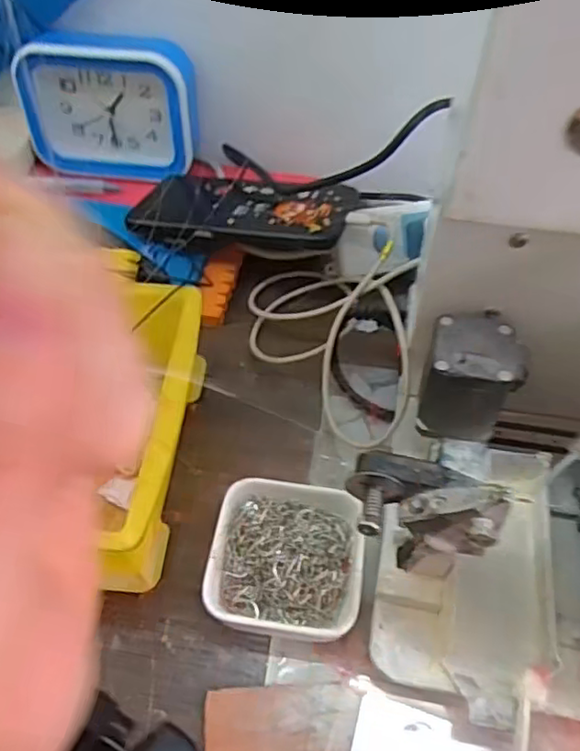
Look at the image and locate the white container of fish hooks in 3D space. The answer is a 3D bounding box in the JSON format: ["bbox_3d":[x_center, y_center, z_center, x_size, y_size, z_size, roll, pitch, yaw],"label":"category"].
[{"bbox_3d":[0.000,0.101,0.356,0.081,0.032,0.084,7,53,6],"label":"white container of fish hooks"}]

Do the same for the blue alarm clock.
[{"bbox_3d":[-0.149,-0.222,0.525,0.143,0.102,0.051,4,53,4],"label":"blue alarm clock"}]

